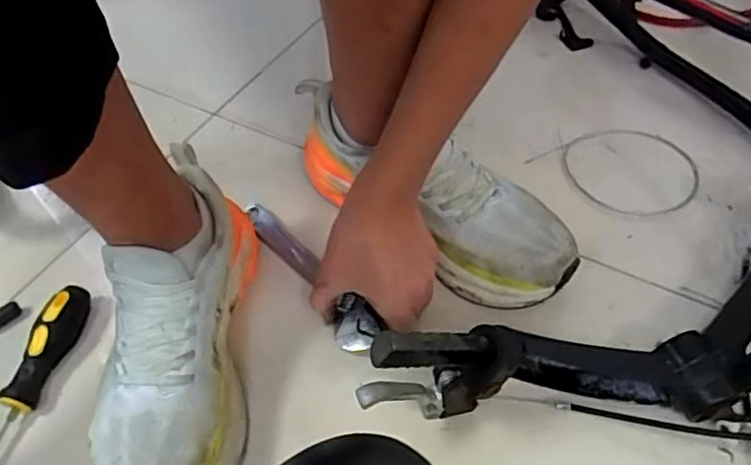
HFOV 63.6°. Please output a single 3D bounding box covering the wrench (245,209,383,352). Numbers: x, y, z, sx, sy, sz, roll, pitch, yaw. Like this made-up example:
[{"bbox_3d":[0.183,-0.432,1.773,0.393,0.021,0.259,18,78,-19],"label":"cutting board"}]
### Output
[{"bbox_3d":[-0.062,0.033,0.529,0.030,0.018,0.188,-32,55,-19],"label":"wrench"}]

